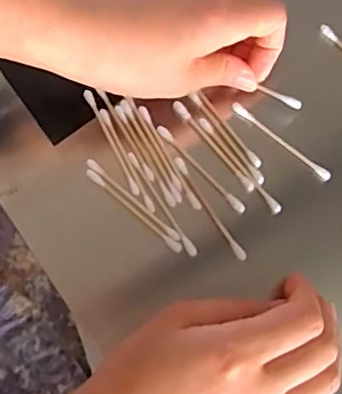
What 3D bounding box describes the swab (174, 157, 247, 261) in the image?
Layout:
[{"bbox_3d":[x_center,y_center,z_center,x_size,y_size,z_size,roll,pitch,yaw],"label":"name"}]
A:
[{"bbox_3d":[0.023,0.007,0.348,0.006,0.006,0.070,-33,78,-8],"label":"swab"}]

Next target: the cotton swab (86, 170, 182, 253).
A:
[{"bbox_3d":[-0.022,0.007,0.345,0.071,0.004,0.005,40,79,9],"label":"cotton swab"}]

